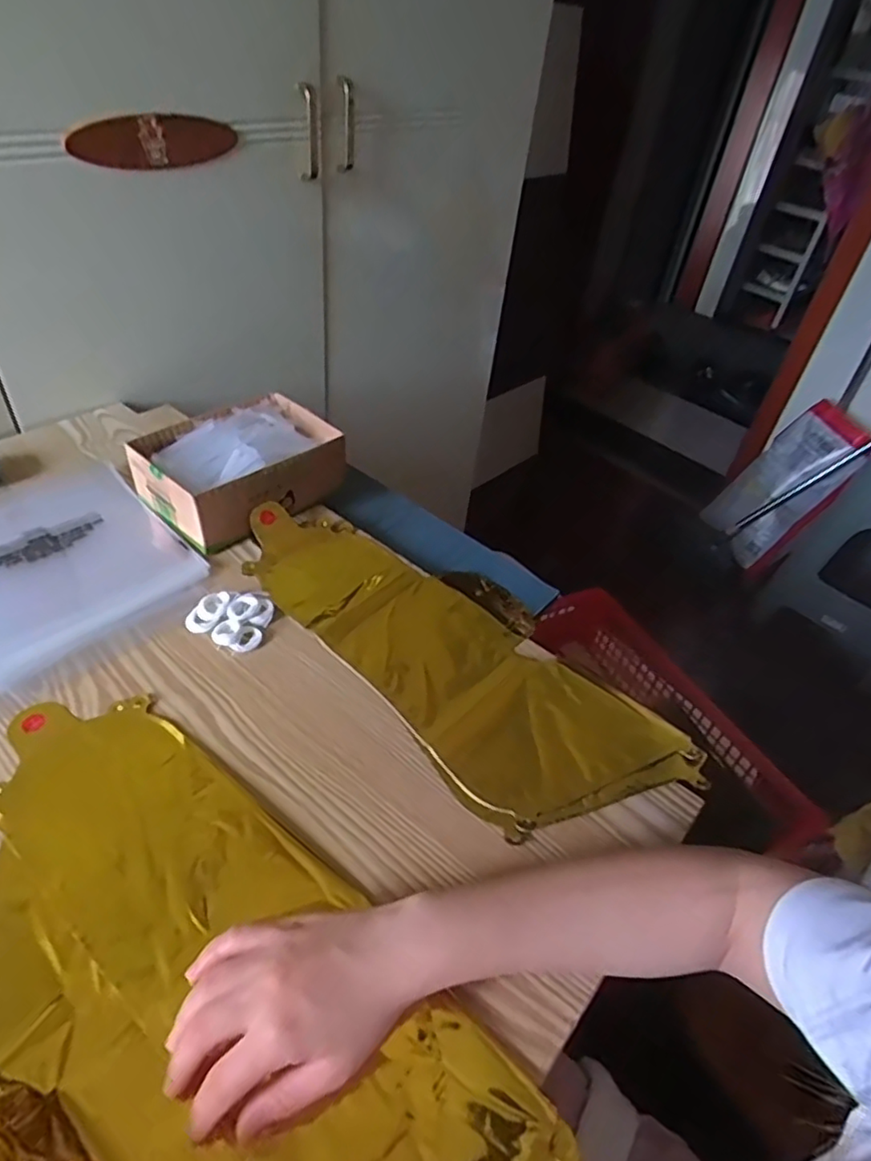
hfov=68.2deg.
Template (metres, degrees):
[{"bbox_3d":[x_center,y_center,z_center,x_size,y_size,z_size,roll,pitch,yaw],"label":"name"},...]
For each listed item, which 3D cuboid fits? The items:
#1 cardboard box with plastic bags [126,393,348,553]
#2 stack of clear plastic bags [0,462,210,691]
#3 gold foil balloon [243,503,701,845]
[{"bbox_3d":[-0.196,-0.117,0.661,0.136,0.069,0.185,34,49,25],"label":"cardboard box with plastic bags"},{"bbox_3d":[-0.371,-0.024,0.609,0.243,0.008,0.219,33,48,24],"label":"stack of clear plastic bags"},{"bbox_3d":[0.012,0.049,0.565,0.182,0.013,0.413,-29,54,-33],"label":"gold foil balloon"}]

